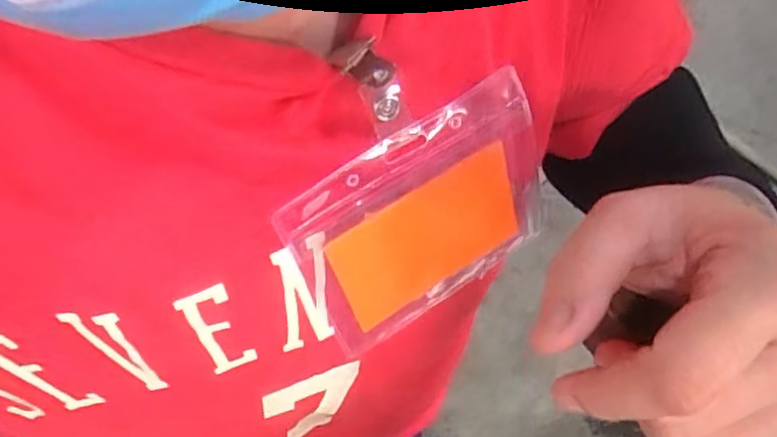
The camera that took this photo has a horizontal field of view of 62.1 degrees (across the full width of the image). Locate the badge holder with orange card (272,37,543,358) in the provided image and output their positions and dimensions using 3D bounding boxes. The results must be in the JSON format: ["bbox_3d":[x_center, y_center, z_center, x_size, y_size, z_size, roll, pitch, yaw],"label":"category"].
[{"bbox_3d":[0.010,-0.010,0.230,0.097,0.113,0.008,-30,41,-10],"label":"badge holder with orange card"}]

